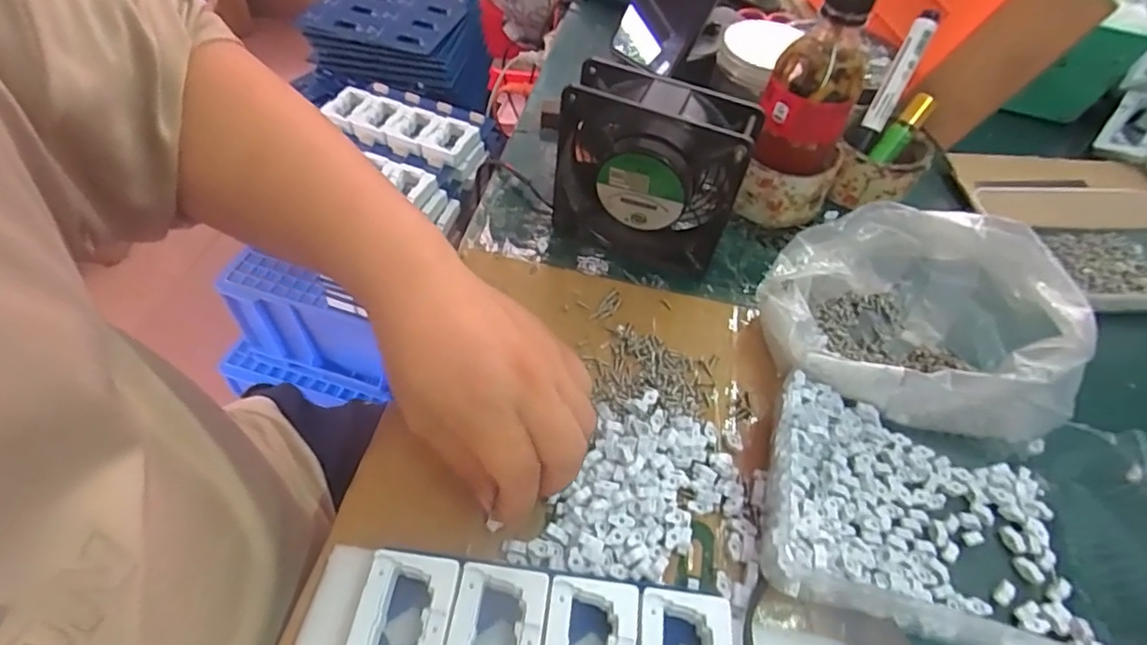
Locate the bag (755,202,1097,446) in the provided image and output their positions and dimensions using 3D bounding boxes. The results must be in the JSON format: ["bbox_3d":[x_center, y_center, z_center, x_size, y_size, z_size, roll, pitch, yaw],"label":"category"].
[{"bbox_3d":[0.208,-0.011,0.366,0.171,0.082,0.132,11,53,4],"label":"bag"}]

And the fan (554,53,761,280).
[{"bbox_3d":[0.050,-0.102,0.403,0.120,0.120,0.045,19,54,11],"label":"fan"}]

